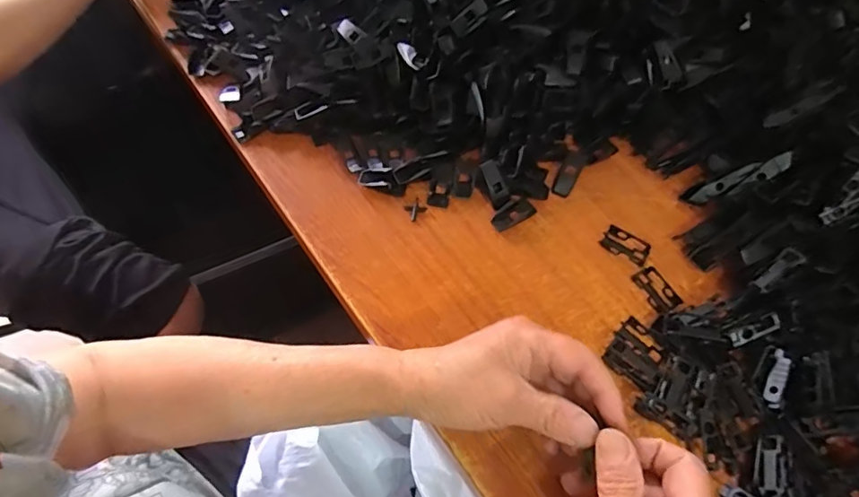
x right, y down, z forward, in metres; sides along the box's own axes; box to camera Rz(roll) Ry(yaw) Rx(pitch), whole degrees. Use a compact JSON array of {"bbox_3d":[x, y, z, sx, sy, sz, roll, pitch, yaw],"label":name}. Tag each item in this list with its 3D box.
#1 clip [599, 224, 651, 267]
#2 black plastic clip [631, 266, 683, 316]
[{"bbox_3d":[0.163,-0.002,0.434,0.038,0.007,0.023,28,66,10],"label":"clip"},{"bbox_3d":[0.181,0.033,0.417,0.023,0.005,0.038,-23,68,-14],"label":"black plastic clip"}]

